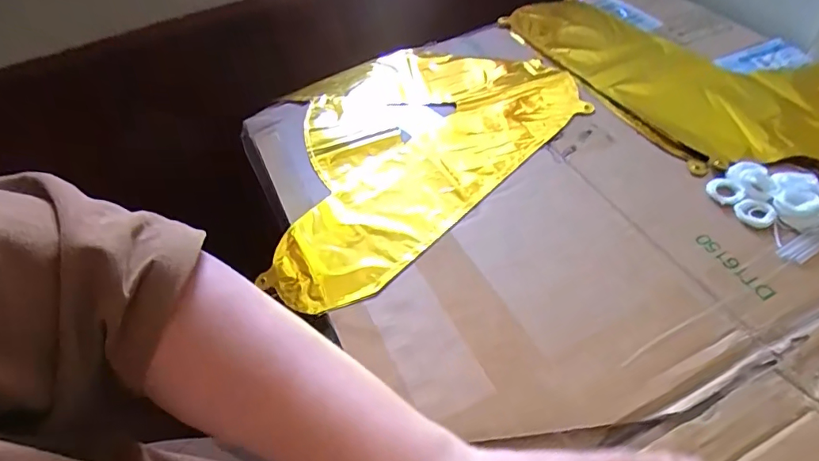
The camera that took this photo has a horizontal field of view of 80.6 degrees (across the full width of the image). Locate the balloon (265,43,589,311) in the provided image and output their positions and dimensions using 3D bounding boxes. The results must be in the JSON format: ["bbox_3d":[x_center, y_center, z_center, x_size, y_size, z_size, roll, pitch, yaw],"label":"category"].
[{"bbox_3d":[-0.023,-0.100,0.494,0.268,0.024,0.369,35,61,30],"label":"balloon"}]

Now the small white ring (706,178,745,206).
[{"bbox_3d":[0.261,-0.032,0.400,0.027,0.006,0.028,-3,49,4],"label":"small white ring"}]

